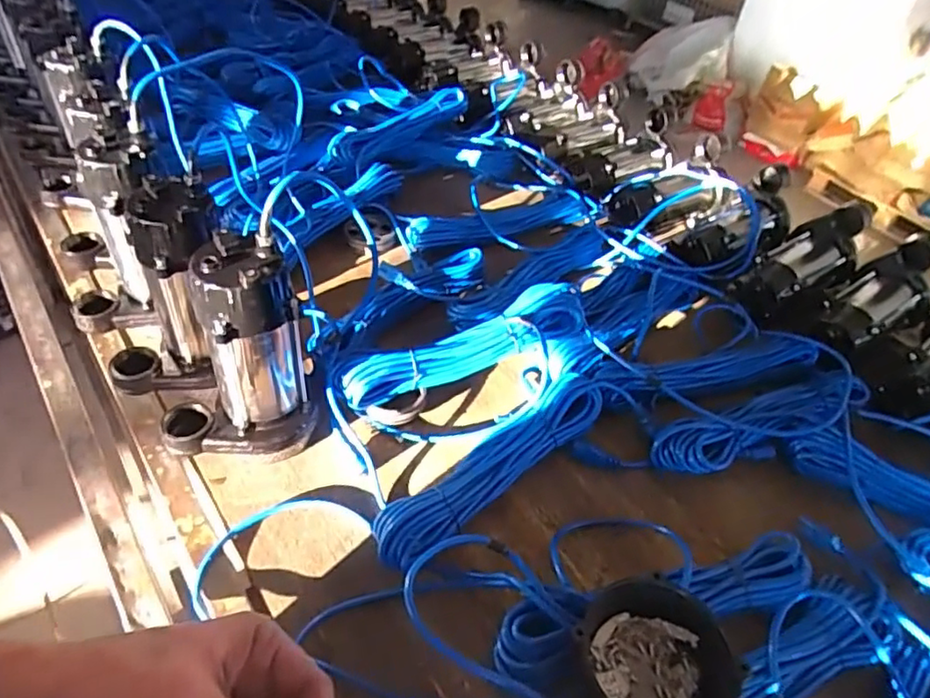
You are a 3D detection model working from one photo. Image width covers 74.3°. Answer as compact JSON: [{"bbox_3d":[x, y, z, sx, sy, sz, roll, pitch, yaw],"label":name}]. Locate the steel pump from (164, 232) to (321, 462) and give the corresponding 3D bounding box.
[{"bbox_3d":[-0.249,0.017,0.656,0.157,0.264,0.094,-2,44,-10],"label":"steel pump"}]

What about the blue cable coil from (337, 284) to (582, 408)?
[{"bbox_3d":[0.003,-0.001,0.810,0.346,0.071,0.072,-16,48,-23],"label":"blue cable coil"}]

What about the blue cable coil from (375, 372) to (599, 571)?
[{"bbox_3d":[0.039,0.134,0.716,0.336,0.041,0.061,-29,54,-32],"label":"blue cable coil"}]

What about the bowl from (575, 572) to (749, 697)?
[{"bbox_3d":[0.160,0.275,0.536,0.114,0.077,0.125,4,44,-4],"label":"bowl"}]

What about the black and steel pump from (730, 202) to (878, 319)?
[{"bbox_3d":[0.555,-0.152,0.992,0.226,0.110,0.110,-31,56,-33],"label":"black and steel pump"}]

